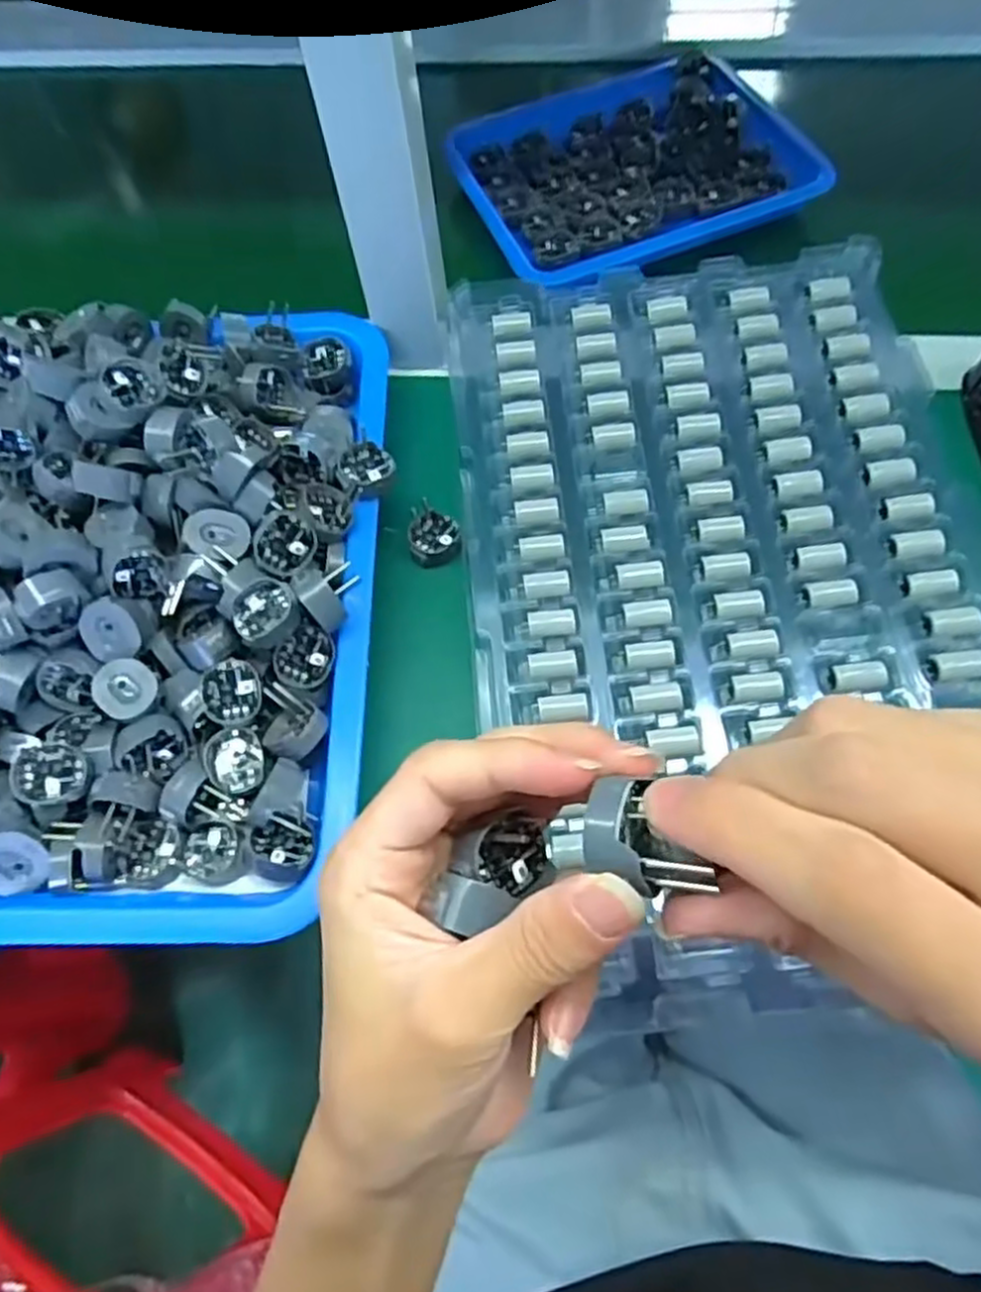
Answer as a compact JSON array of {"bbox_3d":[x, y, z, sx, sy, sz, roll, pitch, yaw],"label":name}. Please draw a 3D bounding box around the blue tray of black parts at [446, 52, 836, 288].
[{"bbox_3d":[0.087,-0.324,0.507,0.205,0.035,0.174,-21,65,-6],"label":"blue tray of black parts"}]

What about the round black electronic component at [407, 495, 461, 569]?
[{"bbox_3d":[-0.029,-0.059,0.395,0.026,0.014,0.032,-8,64,0],"label":"round black electronic component"}]

